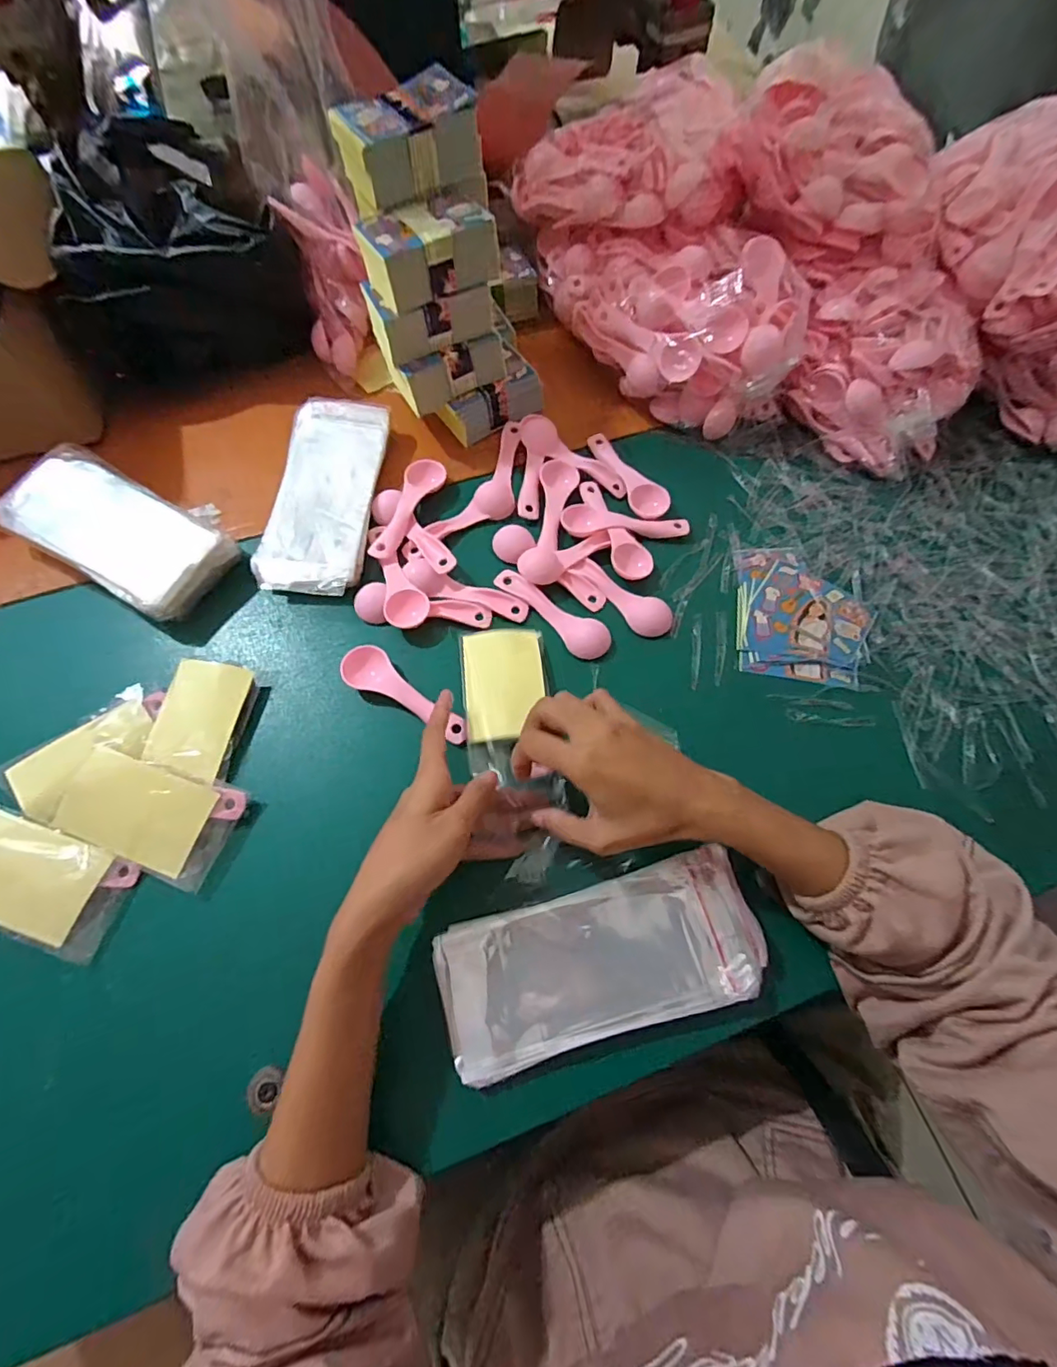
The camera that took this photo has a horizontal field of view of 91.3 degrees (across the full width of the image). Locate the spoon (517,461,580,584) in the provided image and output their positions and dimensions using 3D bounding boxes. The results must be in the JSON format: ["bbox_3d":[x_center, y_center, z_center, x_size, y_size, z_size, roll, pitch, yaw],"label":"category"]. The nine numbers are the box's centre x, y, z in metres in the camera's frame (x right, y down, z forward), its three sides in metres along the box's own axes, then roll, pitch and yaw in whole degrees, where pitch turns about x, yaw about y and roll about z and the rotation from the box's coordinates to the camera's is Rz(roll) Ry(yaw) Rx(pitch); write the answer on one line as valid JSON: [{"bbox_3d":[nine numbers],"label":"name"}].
[{"bbox_3d":[0.020,-0.146,0.458,0.035,0.014,0.131,11,68,3],"label":"spoon"}]

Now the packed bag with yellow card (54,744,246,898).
[{"bbox_3d":[-0.261,0.091,0.354,0.107,0.012,0.068,19,79,-1],"label":"packed bag with yellow card"}]

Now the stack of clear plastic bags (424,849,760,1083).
[{"bbox_3d":[0.044,0.169,0.316,0.191,0.018,0.083,-15,69,-7],"label":"stack of clear plastic bags"}]

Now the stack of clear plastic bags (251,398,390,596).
[{"bbox_3d":[-0.177,-0.167,0.451,0.086,0.022,0.190,6,68,1],"label":"stack of clear plastic bags"}]

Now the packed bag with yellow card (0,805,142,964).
[{"bbox_3d":[-0.328,0.130,0.341,0.118,0.014,0.066,18,69,6],"label":"packed bag with yellow card"}]

